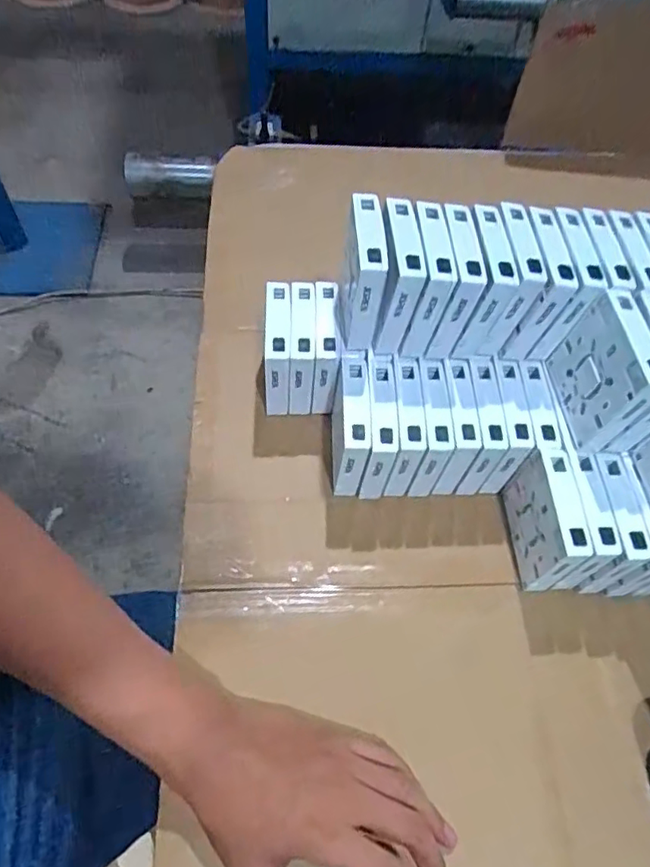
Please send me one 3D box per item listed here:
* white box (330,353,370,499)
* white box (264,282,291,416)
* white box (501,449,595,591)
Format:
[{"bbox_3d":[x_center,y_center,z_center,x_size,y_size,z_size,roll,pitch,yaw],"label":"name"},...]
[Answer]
[{"bbox_3d":[0.018,-0.006,0.495,0.028,0.087,0.094,2,59,-3],"label":"white box"},{"bbox_3d":[-0.043,-0.075,0.527,0.022,0.085,0.084,1,59,-4],"label":"white box"},{"bbox_3d":[0.174,0.070,0.462,0.025,0.085,0.087,-1,59,-5],"label":"white box"}]

